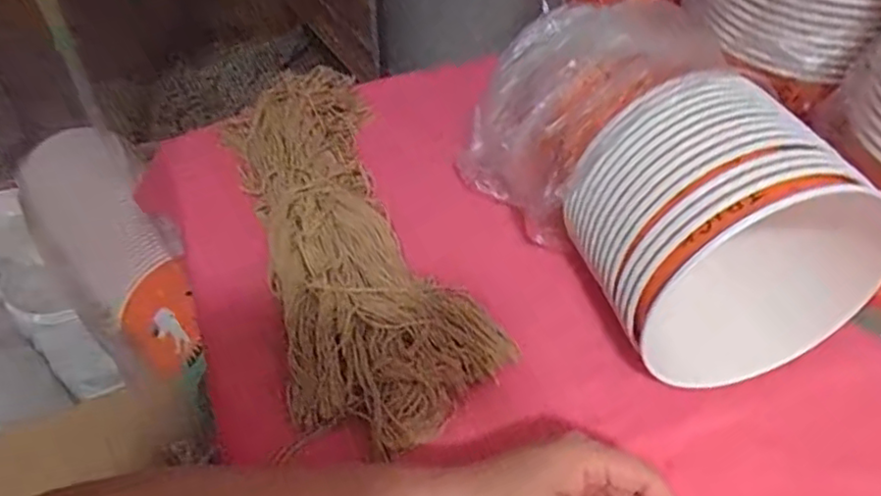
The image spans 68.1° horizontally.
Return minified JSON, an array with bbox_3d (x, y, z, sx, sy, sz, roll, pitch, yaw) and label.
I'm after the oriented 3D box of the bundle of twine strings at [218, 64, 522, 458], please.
[{"bbox_3d":[-0.081,-0.024,0.528,0.145,0.058,0.386,-16,48,-16],"label":"bundle of twine strings"}]

